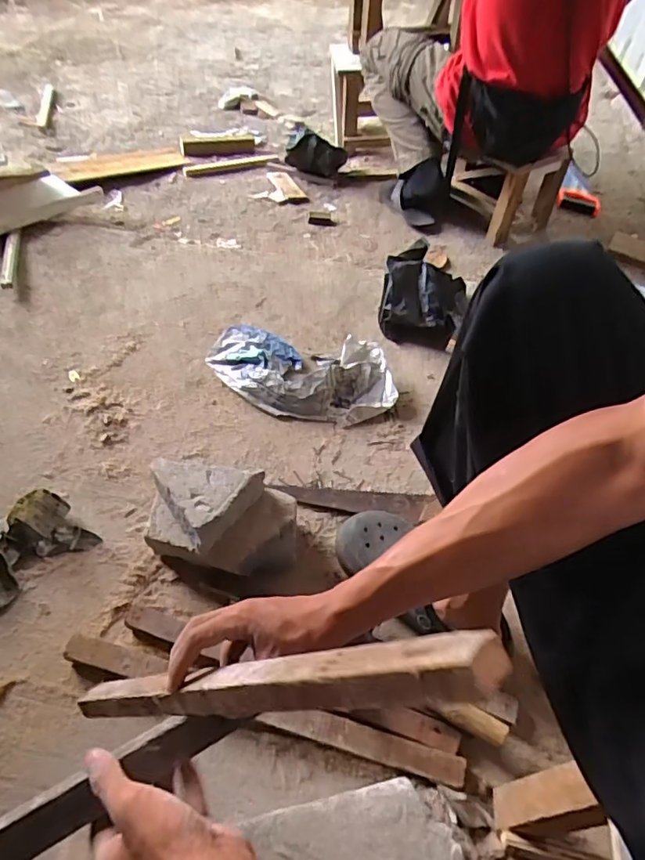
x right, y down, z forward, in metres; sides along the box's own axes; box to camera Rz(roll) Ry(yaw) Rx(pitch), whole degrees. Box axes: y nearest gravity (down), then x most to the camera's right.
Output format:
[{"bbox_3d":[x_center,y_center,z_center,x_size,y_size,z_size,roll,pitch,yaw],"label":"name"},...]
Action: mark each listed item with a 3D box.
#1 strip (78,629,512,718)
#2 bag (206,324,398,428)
[{"bbox_3d":[-0.080,0.194,0.404,0.020,0.474,0.038,39,45,-25],"label":"strip"},{"bbox_3d":[-0.044,-0.112,1.013,0.359,0.057,0.188,16,51,9],"label":"bag"}]

